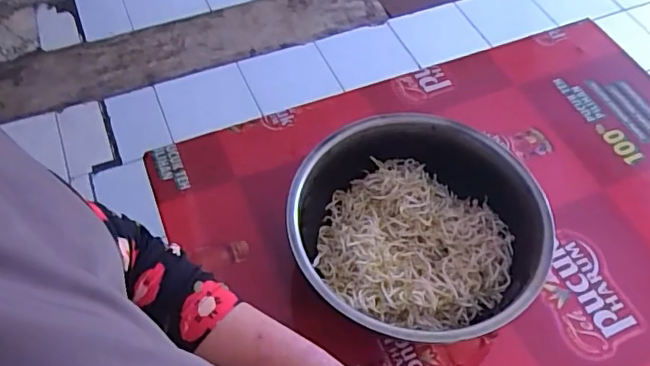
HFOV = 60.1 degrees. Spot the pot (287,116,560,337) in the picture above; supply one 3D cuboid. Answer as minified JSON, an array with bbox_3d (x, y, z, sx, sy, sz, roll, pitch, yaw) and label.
[{"bbox_3d":[0.103,0.068,0.687,0.287,0.127,0.274,1,55,-2],"label":"pot"}]

